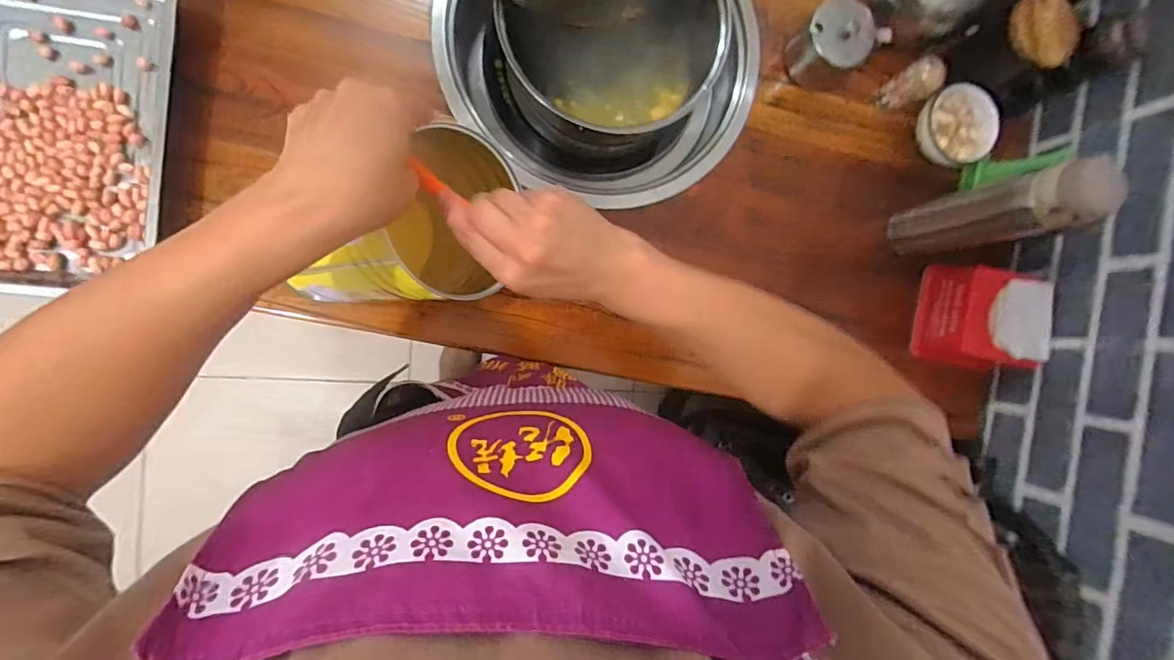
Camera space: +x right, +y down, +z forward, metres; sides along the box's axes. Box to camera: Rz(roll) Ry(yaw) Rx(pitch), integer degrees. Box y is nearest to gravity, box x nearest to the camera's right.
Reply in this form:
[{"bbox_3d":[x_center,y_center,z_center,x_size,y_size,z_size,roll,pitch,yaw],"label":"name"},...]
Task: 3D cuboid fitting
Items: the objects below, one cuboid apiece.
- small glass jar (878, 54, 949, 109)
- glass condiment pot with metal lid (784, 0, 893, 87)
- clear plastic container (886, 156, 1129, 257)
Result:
[{"bbox_3d":[0.405,-0.307,0.614,0.036,0.070,0.035,0,91,-10],"label":"small glass jar"},{"bbox_3d":[0.297,-0.349,0.606,0.074,0.078,0.078,0,91,-10],"label":"glass condiment pot with metal lid"},{"bbox_3d":[0.430,-0.126,0.550,0.060,0.237,0.065,-12,93,-9],"label":"clear plastic container"}]

